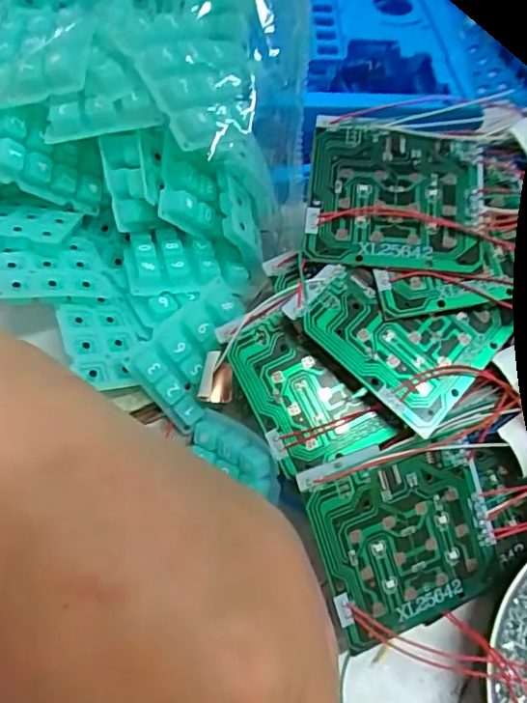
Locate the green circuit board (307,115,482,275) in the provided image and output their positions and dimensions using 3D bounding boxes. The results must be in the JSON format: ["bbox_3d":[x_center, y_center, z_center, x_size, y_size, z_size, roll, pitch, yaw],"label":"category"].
[{"bbox_3d":[0.055,-0.067,0.240,0.069,0.004,0.070,5,70,5],"label":"green circuit board"}]

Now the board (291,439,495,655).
[{"bbox_3d":[0.056,0.071,0.219,0.070,0.004,0.073,-18,95,-14],"label":"board"}]

